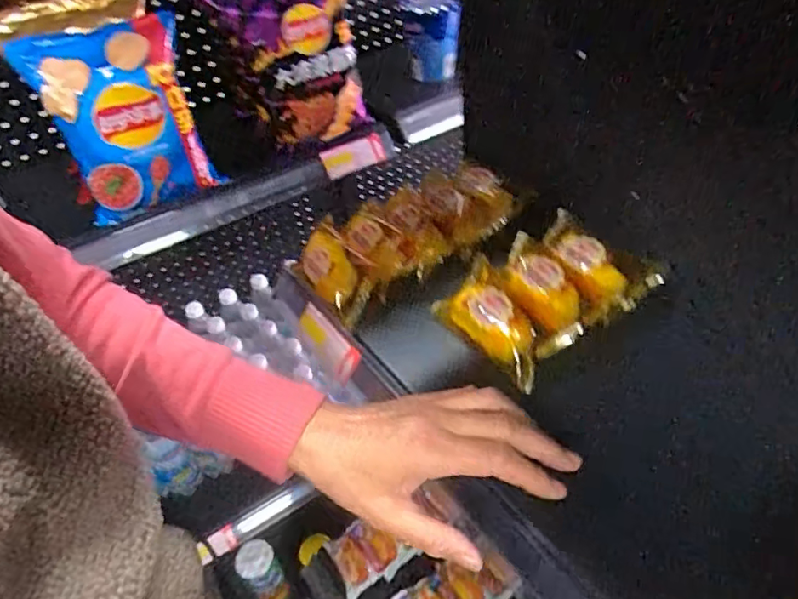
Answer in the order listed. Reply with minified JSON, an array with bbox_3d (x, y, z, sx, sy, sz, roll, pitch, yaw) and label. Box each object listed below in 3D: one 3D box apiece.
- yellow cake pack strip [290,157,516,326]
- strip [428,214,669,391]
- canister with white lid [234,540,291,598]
[{"bbox_3d":[0.009,-0.071,0.555,0.222,0.048,0.105,-30,48,-22],"label":"yellow cake pack strip"},{"bbox_3d":[0.130,-0.015,0.486,0.161,0.045,0.125,-31,49,-23],"label":"strip"},{"bbox_3d":[-0.258,0.542,1.081,0.068,0.186,0.057,-28,48,-21],"label":"canister with white lid"}]

